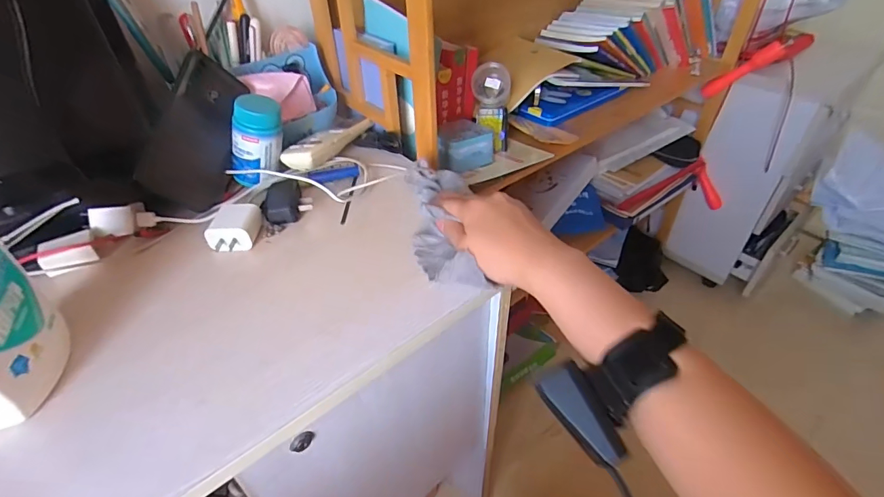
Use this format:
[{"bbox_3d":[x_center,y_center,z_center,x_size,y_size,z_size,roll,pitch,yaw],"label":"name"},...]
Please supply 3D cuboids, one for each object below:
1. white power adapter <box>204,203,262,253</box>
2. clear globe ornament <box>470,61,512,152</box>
[{"bbox_3d":[-0.209,-0.022,0.451,0.039,0.024,0.055,0,41,1],"label":"white power adapter"},{"bbox_3d":[0.073,-0.211,0.674,0.058,0.115,0.057,2,41,2],"label":"clear globe ornament"}]

